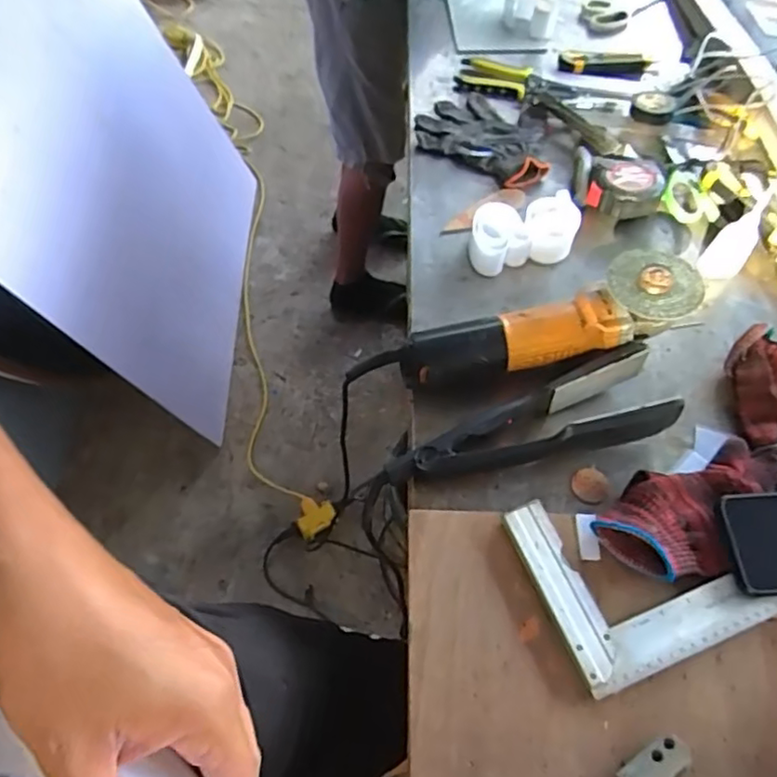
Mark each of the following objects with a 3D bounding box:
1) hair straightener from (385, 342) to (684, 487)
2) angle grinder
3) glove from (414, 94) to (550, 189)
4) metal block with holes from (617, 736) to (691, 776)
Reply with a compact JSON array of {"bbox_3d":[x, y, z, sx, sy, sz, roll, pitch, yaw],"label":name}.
[{"bbox_3d":[0.124,0.034,0.570,0.269,0.050,0.081,-14,58,-8],"label":"hair straightener"},{"bbox_3d":[0.155,-0.059,0.601,0.279,0.082,0.080,-12,57,-7],"label":"angle grinder"},{"bbox_3d":[0.134,-0.338,0.820,0.183,0.020,0.137,31,63,20],"label":"glove"},{"bbox_3d":[0.183,0.263,0.426,0.051,0.022,0.025,-28,61,-16],"label":"metal block with holes"}]

